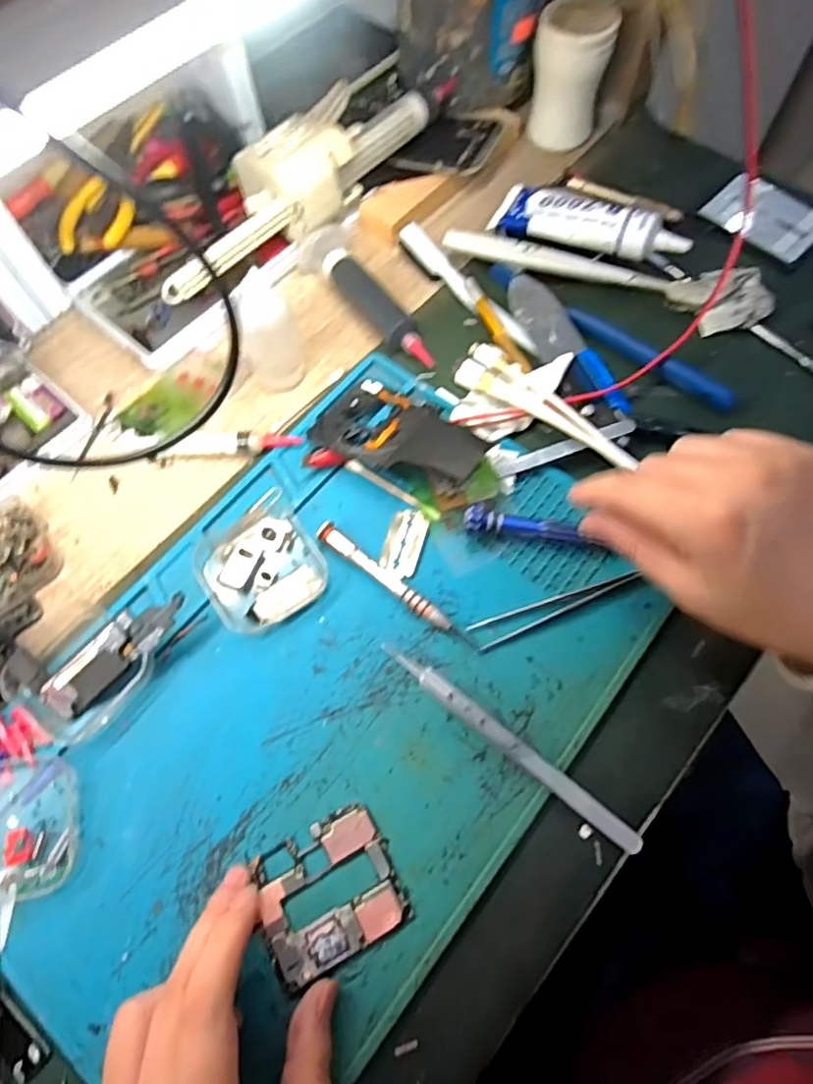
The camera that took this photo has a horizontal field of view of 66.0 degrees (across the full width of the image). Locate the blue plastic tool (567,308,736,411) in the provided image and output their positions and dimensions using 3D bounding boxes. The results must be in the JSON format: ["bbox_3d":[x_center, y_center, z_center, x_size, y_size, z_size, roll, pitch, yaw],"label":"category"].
[{"bbox_3d":[0.158,-0.121,0.405,0.118,0.010,0.014,34,73,15],"label":"blue plastic tool"}]

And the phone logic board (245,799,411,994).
[{"bbox_3d":[-0.037,0.165,0.296,0.065,0.005,0.058,-29,69,-9],"label":"phone logic board"}]

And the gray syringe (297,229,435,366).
[{"bbox_3d":[-0.026,-0.168,0.435,0.036,0.023,0.137,-33,70,-11],"label":"gray syringe"}]

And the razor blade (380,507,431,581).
[{"bbox_3d":[-0.002,0.001,0.367,0.021,0.004,0.044,17,69,9],"label":"razor blade"}]

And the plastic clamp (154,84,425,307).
[{"bbox_3d":[-0.084,-0.253,0.442,0.070,0.054,0.239,39,74,17],"label":"plastic clamp"}]

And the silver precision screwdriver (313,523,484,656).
[{"bbox_3d":[-0.006,0.025,0.353,0.110,0.011,0.011,37,74,16],"label":"silver precision screwdriver"}]

